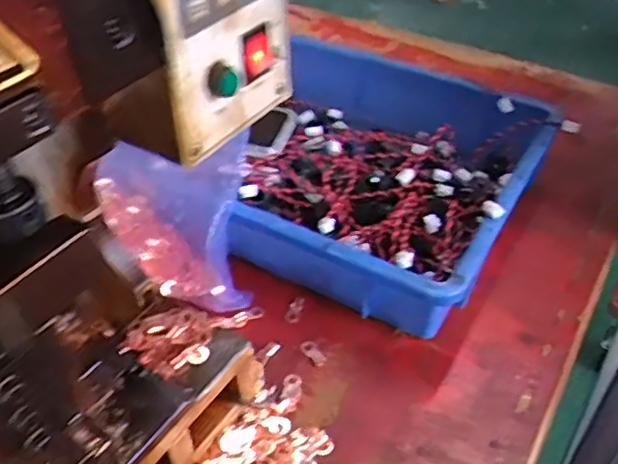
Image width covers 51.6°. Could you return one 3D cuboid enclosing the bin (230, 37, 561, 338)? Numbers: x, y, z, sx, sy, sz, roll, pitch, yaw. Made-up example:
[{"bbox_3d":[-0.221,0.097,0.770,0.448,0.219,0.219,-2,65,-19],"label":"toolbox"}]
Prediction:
[{"bbox_3d":[0.049,-0.054,0.591,0.278,0.105,0.279,23,47,23],"label":"bin"}]

